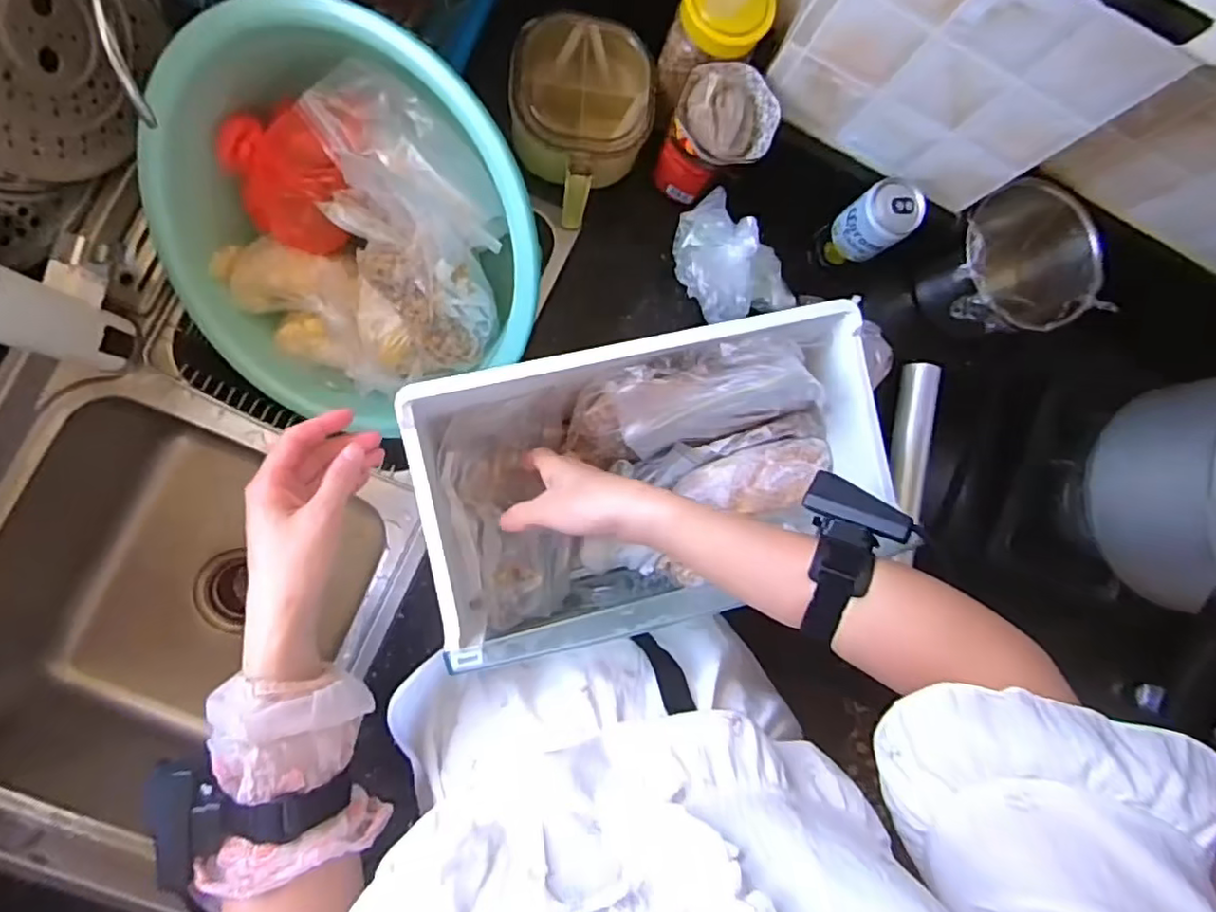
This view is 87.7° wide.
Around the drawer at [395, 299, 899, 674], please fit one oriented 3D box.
[{"bbox_3d":[0.036,0.021,0.551,0.363,0.185,0.218,-13,91,-8],"label":"drawer"}]

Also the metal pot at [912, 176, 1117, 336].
[{"bbox_3d":[0.439,-0.209,0.708,0.163,0.122,0.150,0,89,-8],"label":"metal pot"}]

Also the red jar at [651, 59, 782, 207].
[{"bbox_3d":[0.101,-0.312,0.634,0.088,0.143,0.088,0,89,-8],"label":"red jar"}]

